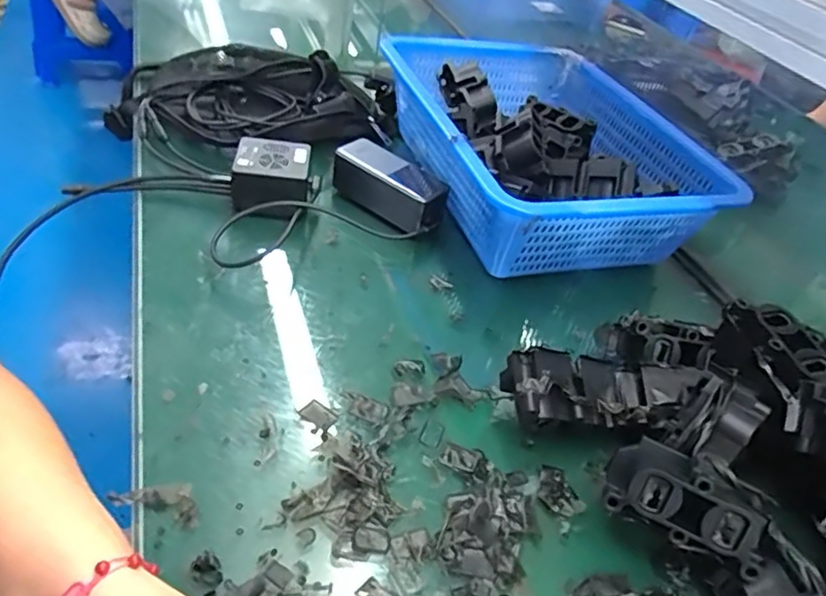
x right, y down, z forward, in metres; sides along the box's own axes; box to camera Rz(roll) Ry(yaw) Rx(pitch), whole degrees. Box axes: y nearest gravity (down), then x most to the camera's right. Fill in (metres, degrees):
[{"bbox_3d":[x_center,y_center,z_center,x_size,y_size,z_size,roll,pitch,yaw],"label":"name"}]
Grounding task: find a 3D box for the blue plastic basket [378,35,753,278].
[{"bbox_3d":[0.147,-0.179,0.723,0.313,0.136,0.418,-7,45,-20],"label":"blue plastic basket"}]

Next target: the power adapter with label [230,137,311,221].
[{"bbox_3d":[-0.150,-0.127,0.632,0.080,0.049,0.082,7,42,-6],"label":"power adapter with label"}]

